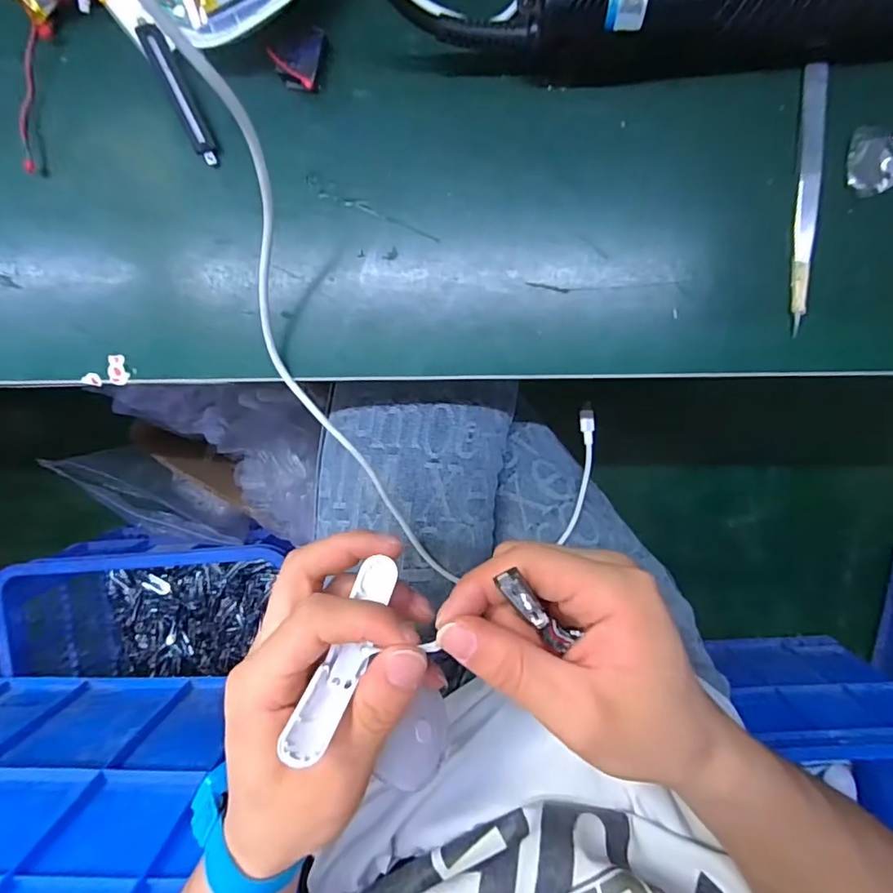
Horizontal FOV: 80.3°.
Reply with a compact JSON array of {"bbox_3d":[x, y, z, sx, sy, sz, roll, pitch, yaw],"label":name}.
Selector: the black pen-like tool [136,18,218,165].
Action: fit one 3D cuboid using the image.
[{"bbox_3d":[-0.126,-0.165,0.249,0.009,0.011,0.062,-23,94,3],"label":"black pen-like tool"}]

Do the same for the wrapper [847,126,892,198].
[{"bbox_3d":[0.207,-0.135,0.252,0.029,0.005,0.030,0,95,1],"label":"wrapper"}]

